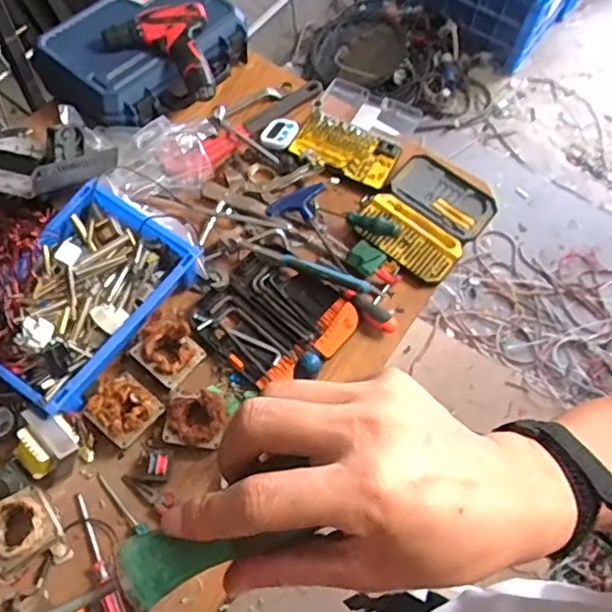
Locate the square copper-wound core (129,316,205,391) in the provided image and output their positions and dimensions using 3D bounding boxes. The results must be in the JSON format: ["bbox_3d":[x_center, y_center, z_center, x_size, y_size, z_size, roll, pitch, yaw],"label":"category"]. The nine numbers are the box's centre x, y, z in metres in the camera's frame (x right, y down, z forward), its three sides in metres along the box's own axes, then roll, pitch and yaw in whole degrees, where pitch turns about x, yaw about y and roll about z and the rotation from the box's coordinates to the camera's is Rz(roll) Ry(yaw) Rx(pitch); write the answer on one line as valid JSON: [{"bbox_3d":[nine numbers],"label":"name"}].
[{"bbox_3d":[-0.205,0.064,0.881,0.096,0.041,0.090,36,66,15],"label":"square copper-wound core"}]

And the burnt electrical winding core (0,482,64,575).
[{"bbox_3d":[-0.370,0.286,0.756,0.086,0.052,0.084,-34,69,-19],"label":"burnt electrical winding core"}]

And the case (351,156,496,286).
[{"bbox_3d":[0.219,-0.166,1.051,0.182,0.026,0.236,37,66,15],"label":"case"}]

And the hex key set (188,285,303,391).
[{"bbox_3d":[-0.094,0.045,0.911,0.177,0.014,0.094,42,67,17],"label":"hex key set"}]

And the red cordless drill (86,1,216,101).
[{"bbox_3d":[-0.266,-0.443,1.036,0.204,0.055,0.179,-12,63,-10],"label":"red cordless drill"}]

